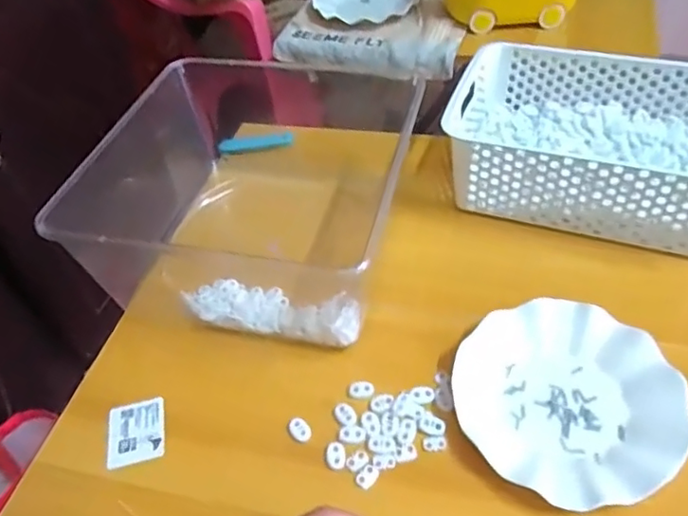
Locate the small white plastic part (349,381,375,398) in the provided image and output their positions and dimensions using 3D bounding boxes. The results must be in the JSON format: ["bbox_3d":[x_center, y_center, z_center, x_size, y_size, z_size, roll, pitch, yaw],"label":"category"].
[{"bbox_3d":[0.016,0.117,0.526,0.023,0.004,0.017,1,47,7],"label":"small white plastic part"}]

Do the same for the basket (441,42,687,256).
[{"bbox_3d":[0.280,-0.127,0.652,0.306,0.107,0.207,13,49,18],"label":"basket"}]

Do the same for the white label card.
[{"bbox_3d":[-0.186,0.155,0.523,0.049,0.006,0.057,-12,47,-5],"label":"white label card"}]

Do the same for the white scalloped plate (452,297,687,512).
[{"bbox_3d":[0.187,0.116,0.493,0.175,0.024,0.179,-3,46,3],"label":"white scalloped plate"}]

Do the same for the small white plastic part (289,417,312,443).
[{"bbox_3d":[-0.038,0.149,0.506,0.015,0.004,0.023,-36,53,-25],"label":"small white plastic part"}]

